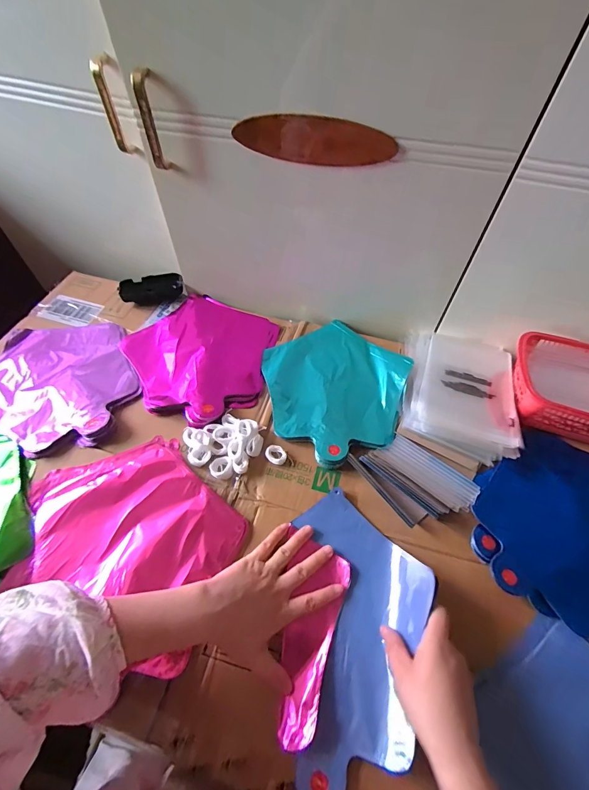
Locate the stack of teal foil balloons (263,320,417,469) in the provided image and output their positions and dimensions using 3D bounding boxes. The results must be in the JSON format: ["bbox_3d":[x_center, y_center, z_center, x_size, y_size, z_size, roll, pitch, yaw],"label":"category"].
[{"bbox_3d":[0.062,-0.018,0.540,0.217,0.027,0.228,-24,60,-17],"label":"stack of teal foil balloons"}]

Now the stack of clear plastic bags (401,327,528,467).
[{"bbox_3d":[0.249,-0.014,0.536,0.157,0.026,0.212,14,57,8],"label":"stack of clear plastic bags"}]

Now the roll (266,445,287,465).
[{"bbox_3d":[-0.024,0.080,0.475,0.028,0.011,0.022,23,58,13],"label":"roll"}]

